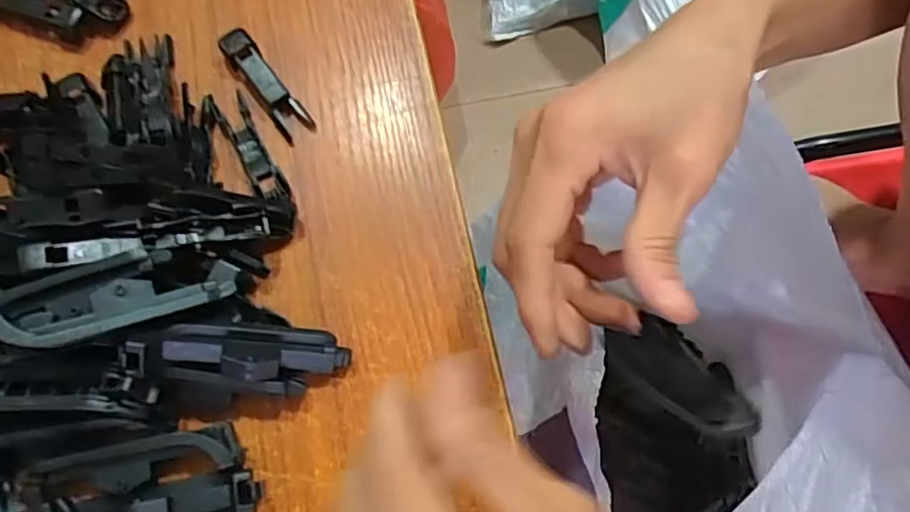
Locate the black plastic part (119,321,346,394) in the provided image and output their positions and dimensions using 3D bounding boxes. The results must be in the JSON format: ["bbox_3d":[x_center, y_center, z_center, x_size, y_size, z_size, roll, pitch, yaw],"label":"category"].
[{"bbox_3d":[-0.077,0.037,0.230,0.075,0.016,0.024,4,73,-14],"label":"black plastic part"}]

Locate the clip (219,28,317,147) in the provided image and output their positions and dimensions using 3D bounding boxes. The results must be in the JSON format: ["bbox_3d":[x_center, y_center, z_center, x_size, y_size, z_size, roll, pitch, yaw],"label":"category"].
[{"bbox_3d":[-0.083,-0.075,0.275,0.015,0.010,0.055,-38,77,-10],"label":"clip"}]

